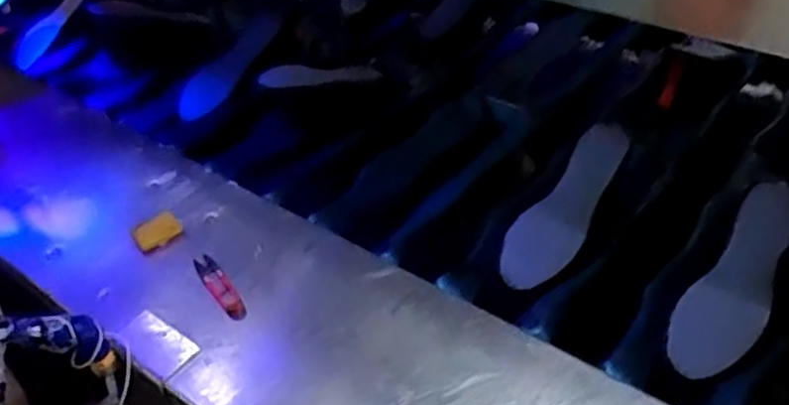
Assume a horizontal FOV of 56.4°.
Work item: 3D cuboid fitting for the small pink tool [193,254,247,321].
[{"bbox_3d":[-0.180,0.085,0.755,0.022,0.012,0.111,-24,44,-25],"label":"small pink tool"}]

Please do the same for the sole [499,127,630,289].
[{"bbox_3d":[0.194,0.003,0.828,0.070,0.011,0.219,34,77,13],"label":"sole"}]

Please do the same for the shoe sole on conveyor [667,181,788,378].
[{"bbox_3d":[0.342,0.073,0.723,0.072,0.019,0.214,25,77,33],"label":"shoe sole on conveyor"}]

